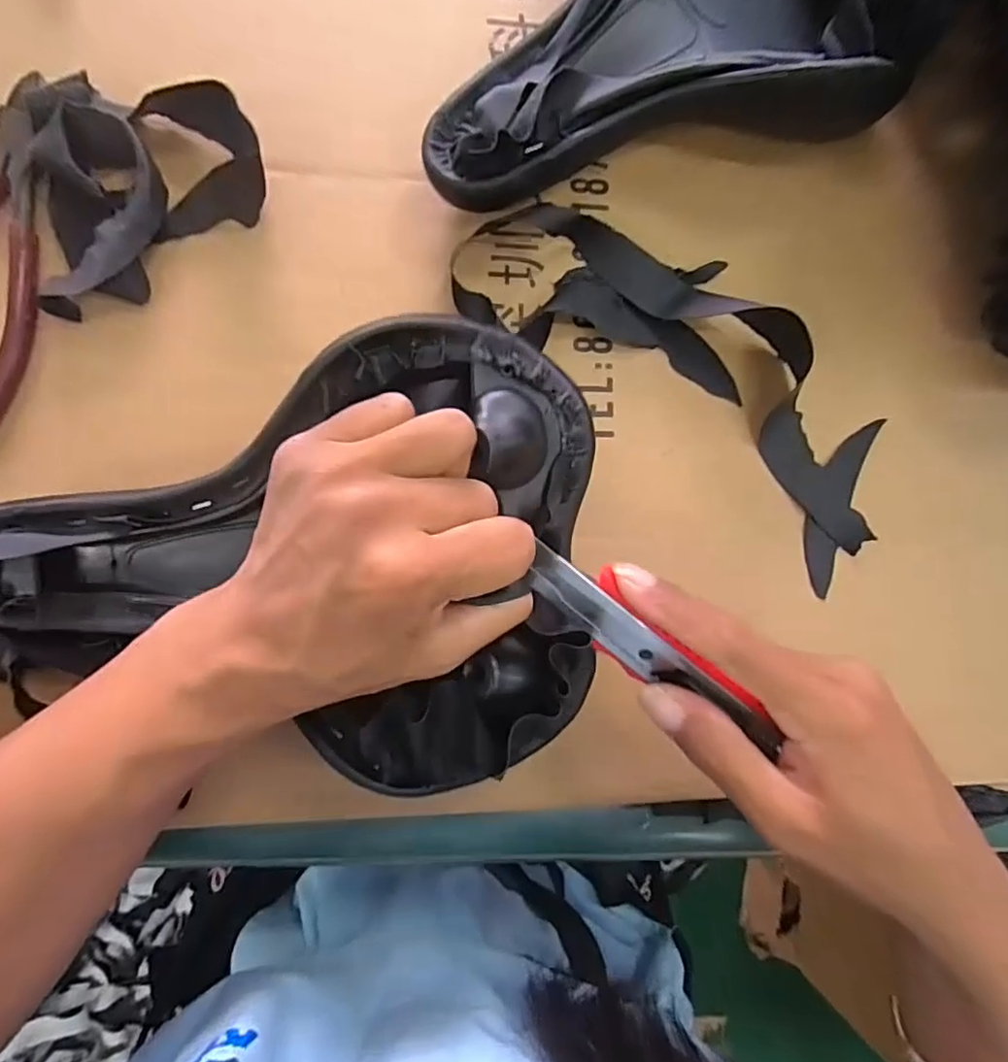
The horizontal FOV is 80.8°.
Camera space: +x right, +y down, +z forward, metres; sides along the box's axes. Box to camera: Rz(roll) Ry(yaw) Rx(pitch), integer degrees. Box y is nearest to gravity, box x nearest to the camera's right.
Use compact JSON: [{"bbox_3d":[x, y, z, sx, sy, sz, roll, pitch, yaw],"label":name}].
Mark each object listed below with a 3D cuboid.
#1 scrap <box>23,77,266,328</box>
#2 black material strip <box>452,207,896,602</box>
[{"bbox_3d":[-0.155,-0.147,0.261,0.092,0.024,0.093,-4,86,-7],"label":"scrap"},{"bbox_3d":[0.092,-0.083,0.290,0.239,0.015,0.097,36,83,-3],"label":"black material strip"}]

